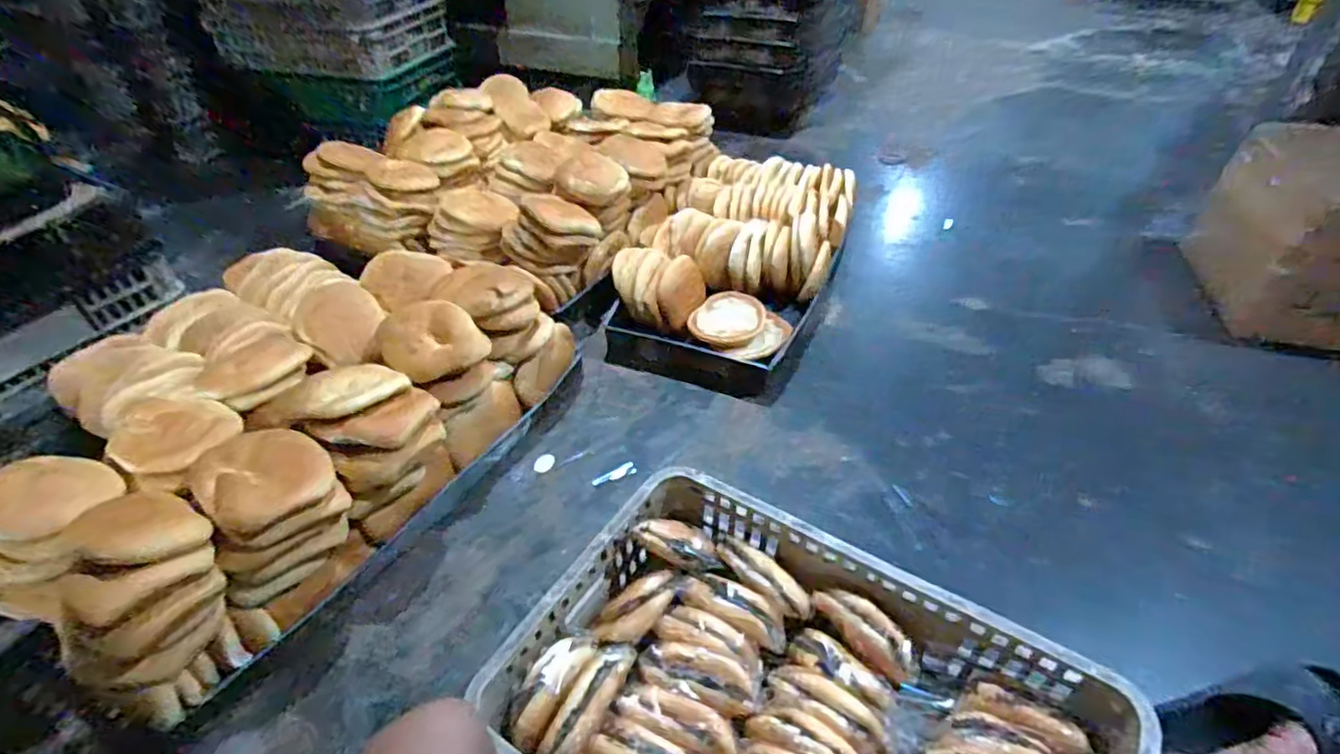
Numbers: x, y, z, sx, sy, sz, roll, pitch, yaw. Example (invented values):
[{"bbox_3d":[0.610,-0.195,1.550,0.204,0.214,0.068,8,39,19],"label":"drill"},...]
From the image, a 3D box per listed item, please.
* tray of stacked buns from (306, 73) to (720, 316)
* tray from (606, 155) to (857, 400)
[{"bbox_3d":[-0.364,-0.526,1.624,0.716,0.214,0.817,17,45,20],"label":"tray of stacked buns"},{"bbox_3d":[0.180,-0.305,1.531,0.404,0.147,0.815,16,44,19],"label":"tray"}]

